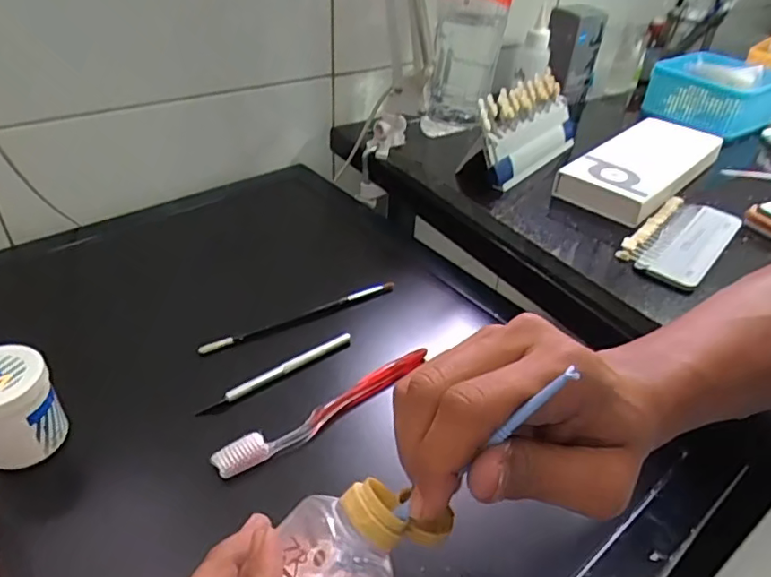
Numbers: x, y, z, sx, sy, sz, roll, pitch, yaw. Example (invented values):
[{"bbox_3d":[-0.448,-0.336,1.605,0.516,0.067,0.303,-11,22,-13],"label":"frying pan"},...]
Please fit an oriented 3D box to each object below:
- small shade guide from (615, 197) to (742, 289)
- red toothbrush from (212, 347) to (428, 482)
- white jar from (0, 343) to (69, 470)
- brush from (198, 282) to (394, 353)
[{"bbox_3d":[0.268,-0.046,0.505,0.067,0.009,0.138,31,45,31],"label":"small shade guide"},{"bbox_3d":[-0.041,0.088,0.428,0.186,0.011,0.020,-23,45,-31],"label":"red toothbrush"},{"bbox_3d":[-0.250,0.079,0.373,0.053,0.065,0.050,3,38,-2],"label":"white jar"},{"bbox_3d":[-0.075,0.025,0.513,0.189,0.013,0.008,-19,43,-27],"label":"brush"}]

